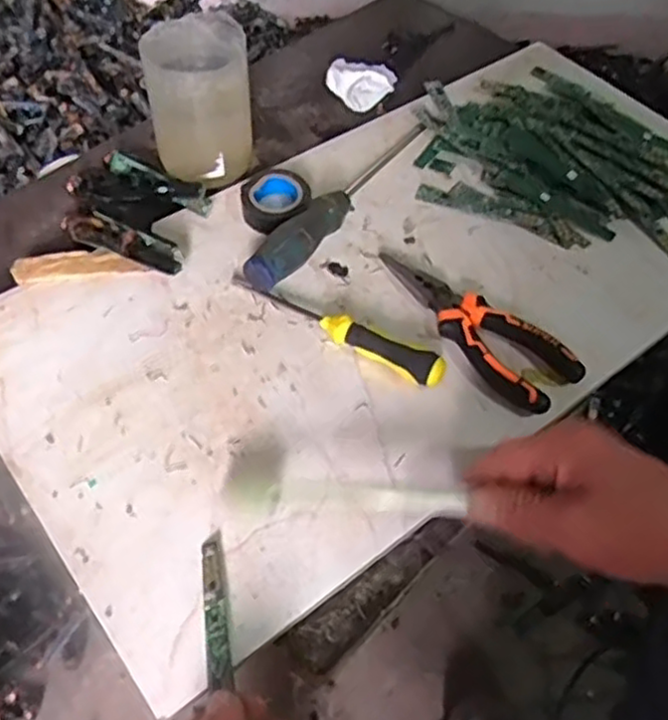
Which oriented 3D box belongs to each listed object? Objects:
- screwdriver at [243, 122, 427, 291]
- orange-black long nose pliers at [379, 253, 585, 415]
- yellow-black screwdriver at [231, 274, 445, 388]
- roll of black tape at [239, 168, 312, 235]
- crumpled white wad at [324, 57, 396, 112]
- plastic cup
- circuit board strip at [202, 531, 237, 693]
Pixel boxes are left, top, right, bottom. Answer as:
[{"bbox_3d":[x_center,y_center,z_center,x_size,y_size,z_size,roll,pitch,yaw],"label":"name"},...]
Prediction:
[{"bbox_3d":[0.008,-0.129,0.564,0.029,0.032,0.233,26,55,15],"label":"screwdriver"},{"bbox_3d":[0.094,-0.027,0.501,0.053,0.015,0.155,-33,62,-26],"label":"orange-black long nose pliers"},{"bbox_3d":[0.000,-0.024,0.484,0.157,0.016,0.018,28,56,17],"label":"yellow-black screwdriver"},{"bbox_3d":[-0.045,-0.118,0.554,0.051,0.026,0.057,1,52,-3],"label":"roll of black tape"},{"bbox_3d":[0.026,-0.260,0.674,0.063,0.019,0.063,2,52,-3],"label":"crumpled white wad"},{"bbox_3d":[-0.103,-0.197,0.565,0.075,0.105,0.077,2,52,-3],"label":"plastic cup"},{"bbox_3d":[-0.060,0.127,0.375,0.012,0.005,0.080,-6,51,-9],"label":"circuit board strip"}]

